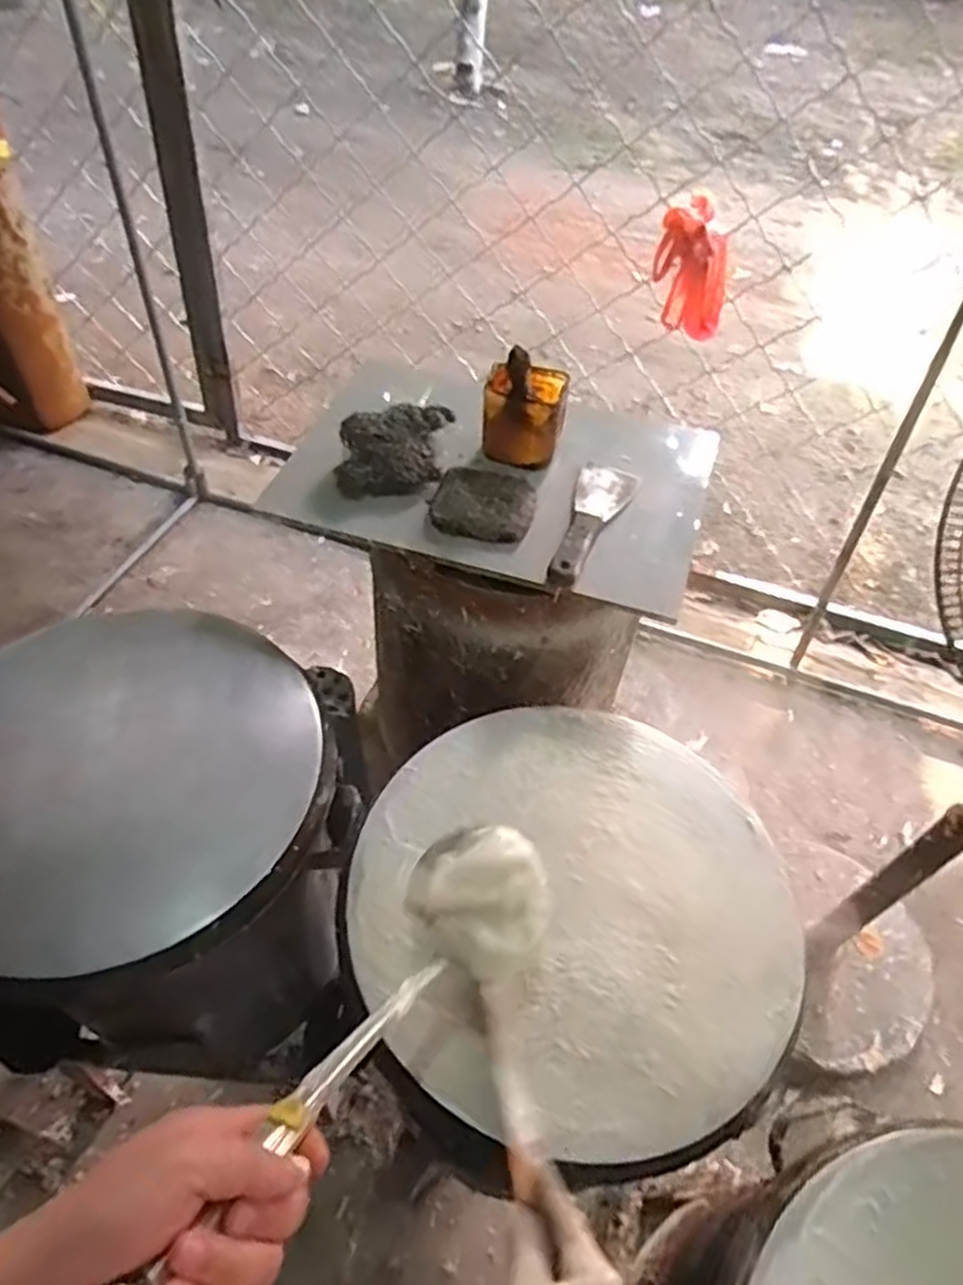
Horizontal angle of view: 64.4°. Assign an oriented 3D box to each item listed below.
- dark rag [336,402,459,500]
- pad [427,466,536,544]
[{"bbox_3d":[-0.099,-0.233,0.896,0.136,0.053,0.130,-4,51,-8],"label":"dark rag"},{"bbox_3d":[0.001,-0.155,0.856,0.113,0.020,0.099,9,50,3],"label":"pad"}]

